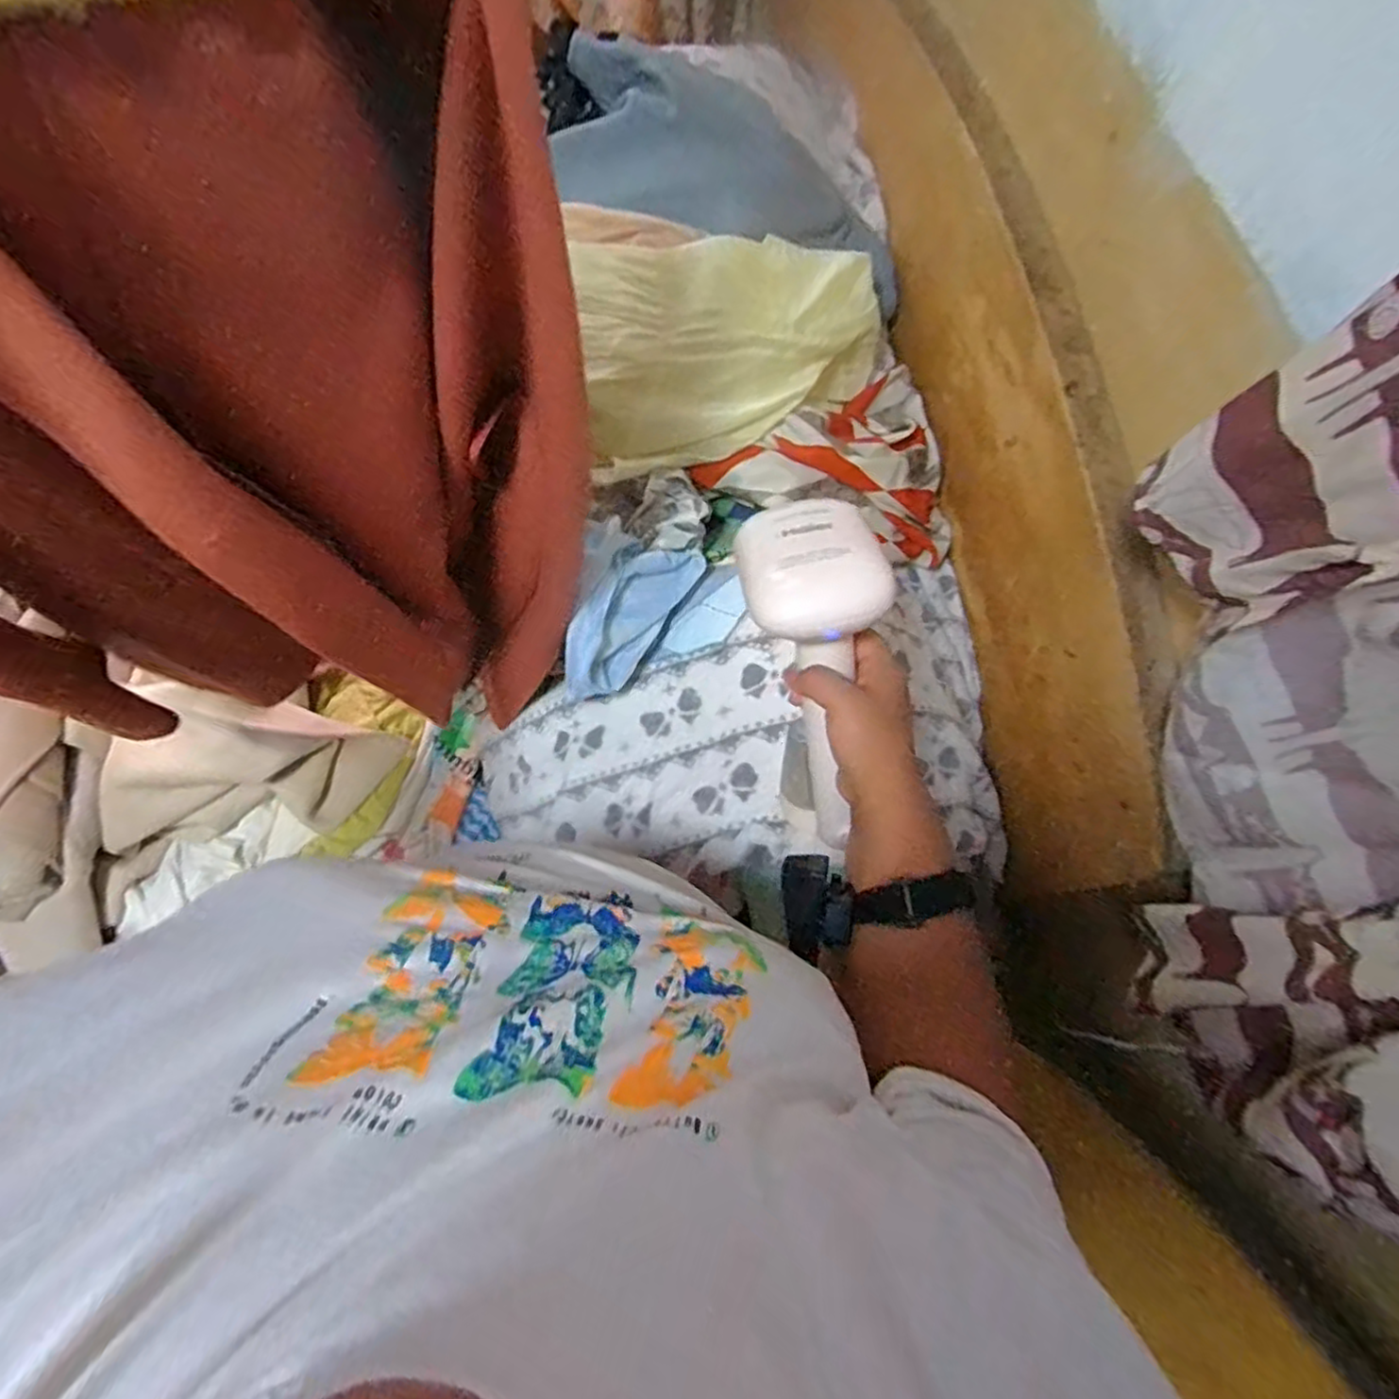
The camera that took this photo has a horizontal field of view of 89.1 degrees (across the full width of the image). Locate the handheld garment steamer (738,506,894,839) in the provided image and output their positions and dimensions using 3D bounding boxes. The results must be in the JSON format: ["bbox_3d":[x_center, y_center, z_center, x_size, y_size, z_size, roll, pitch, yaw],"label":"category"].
[{"bbox_3d":[0.082,-0.010,0.512,0.085,0.099,0.242,-8,115,-6],"label":"handheld garment steamer"}]

